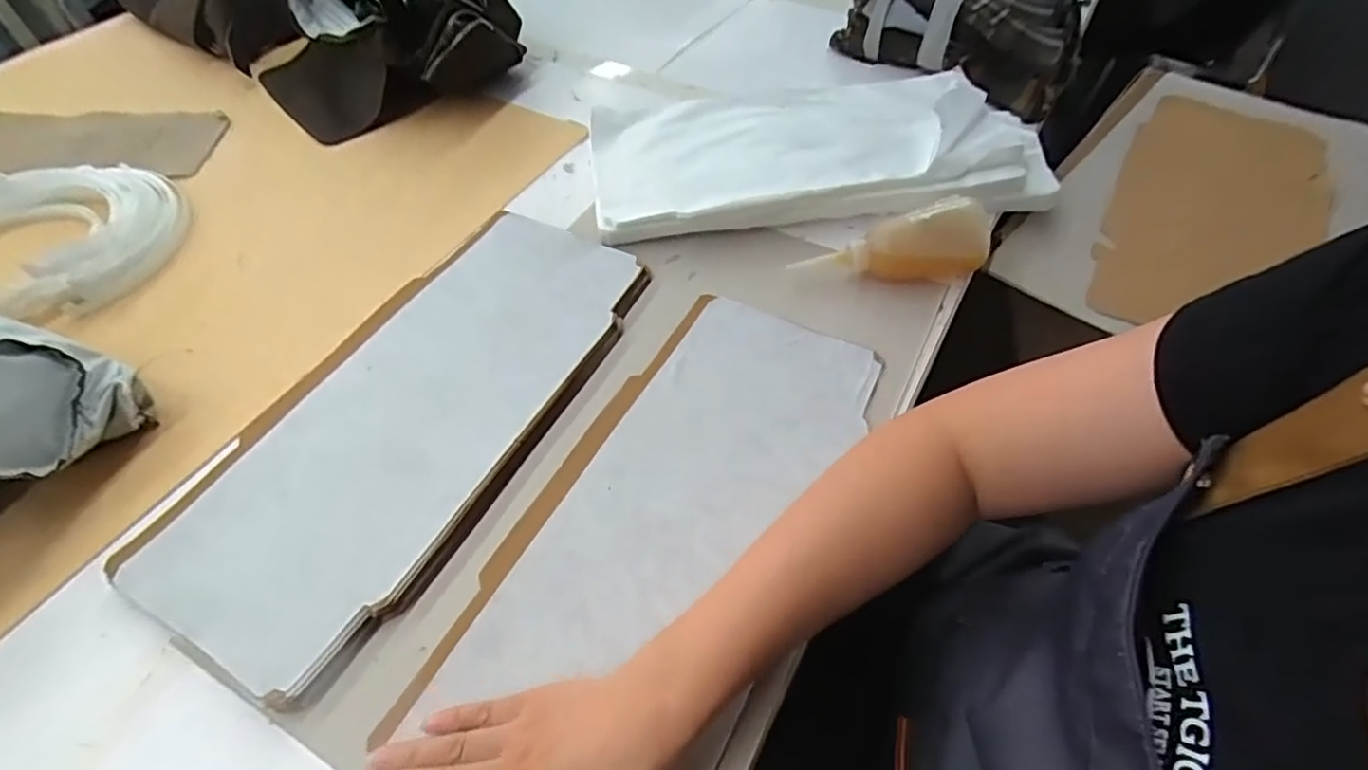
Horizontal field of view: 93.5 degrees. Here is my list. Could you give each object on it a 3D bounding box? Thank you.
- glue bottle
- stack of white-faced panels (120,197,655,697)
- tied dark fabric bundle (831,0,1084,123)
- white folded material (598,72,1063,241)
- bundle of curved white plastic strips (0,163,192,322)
[{"bbox_3d":[0.189,-0.132,0.591,0.167,0.066,0.055,1,53,2],"label":"glue bottle"},{"bbox_3d":[-0.211,0.010,0.515,0.201,0.031,0.417,23,56,18],"label":"stack of white-faced panels"},{"bbox_3d":[0.341,-0.446,0.804,0.297,0.120,0.144,33,60,23],"label":"tied dark fabric bundle"},{"bbox_3d":[0.142,-0.253,0.686,0.478,0.061,0.201,-5,53,-3],"label":"white folded material"},{"bbox_3d":[-0.610,-0.158,0.649,0.185,0.034,0.233,-32,59,-22],"label":"bundle of curved white plastic strips"}]

